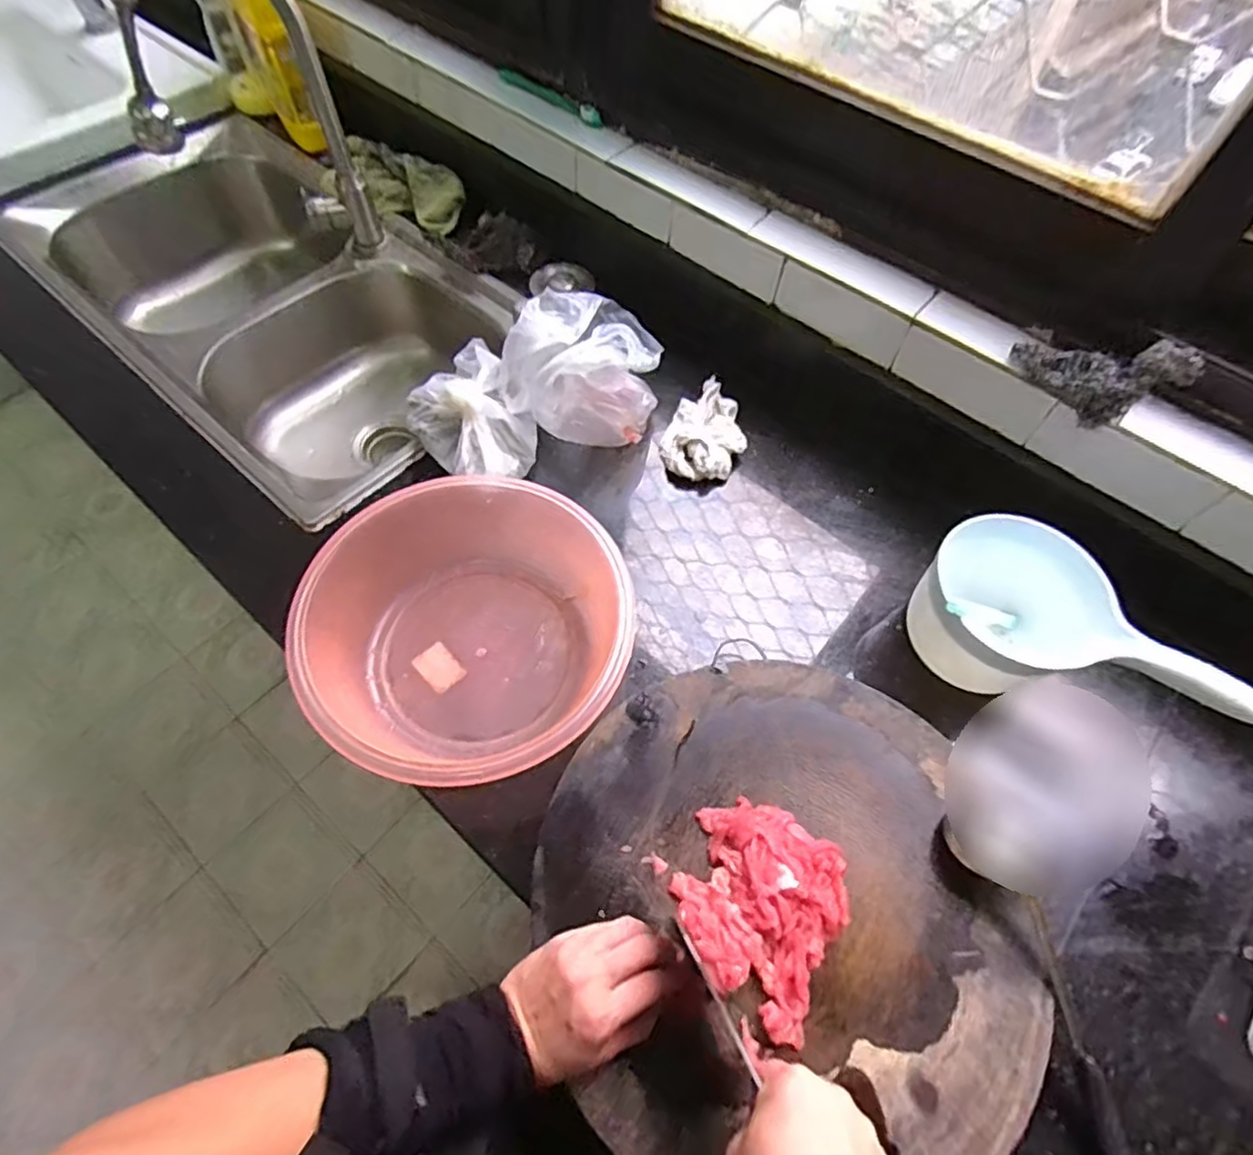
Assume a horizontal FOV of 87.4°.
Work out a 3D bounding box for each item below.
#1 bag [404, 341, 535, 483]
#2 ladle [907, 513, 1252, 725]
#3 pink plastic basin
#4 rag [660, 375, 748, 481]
[{"bbox_3d":[-0.168,-0.180,0.712,0.117,0.061,0.166,-31,66,-19],"label":"bag"},{"bbox_3d":[0.380,0.053,0.569,0.235,0.104,0.129,30,63,14],"label":"ladle"},{"bbox_3d":[-0.135,0.043,0.575,0.262,0.105,0.260,1,60,-2],"label":"pink plastic basin"},{"bbox_3d":[0.096,-0.173,0.752,0.087,0.043,0.147,21,61,9],"label":"rag"}]

